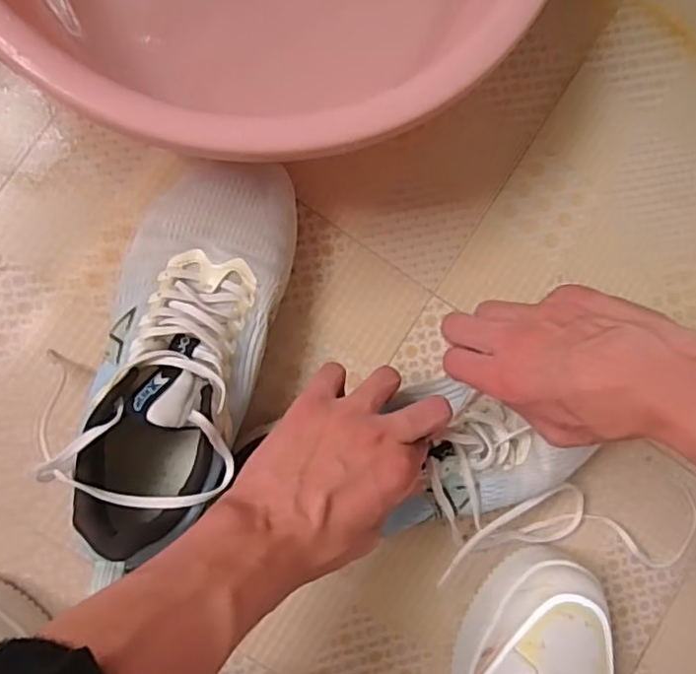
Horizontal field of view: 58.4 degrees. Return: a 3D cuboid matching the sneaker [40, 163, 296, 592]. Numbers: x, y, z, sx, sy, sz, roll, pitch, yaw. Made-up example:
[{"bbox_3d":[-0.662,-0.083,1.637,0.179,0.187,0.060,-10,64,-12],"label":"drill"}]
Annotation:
[{"bbox_3d":[-0.103,0.005,0.401,0.103,0.105,0.253,16,87,-8],"label":"sneaker"}]

